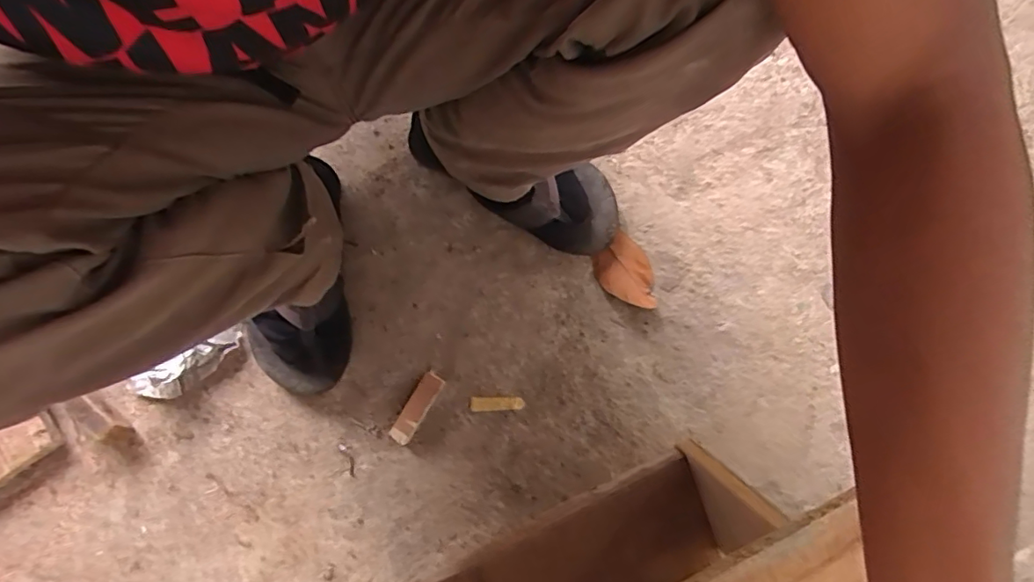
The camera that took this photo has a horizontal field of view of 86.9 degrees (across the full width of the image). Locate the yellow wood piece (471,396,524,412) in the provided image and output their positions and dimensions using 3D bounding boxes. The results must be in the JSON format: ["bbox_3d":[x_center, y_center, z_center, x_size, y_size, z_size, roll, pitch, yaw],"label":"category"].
[{"bbox_3d":[-0.022,0.125,0.608,0.058,0.005,0.015,-3,75,-1],"label":"yellow wood piece"}]

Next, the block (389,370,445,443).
[{"bbox_3d":[-0.109,0.128,0.599,0.023,0.015,0.081,31,77,7],"label":"block"}]

